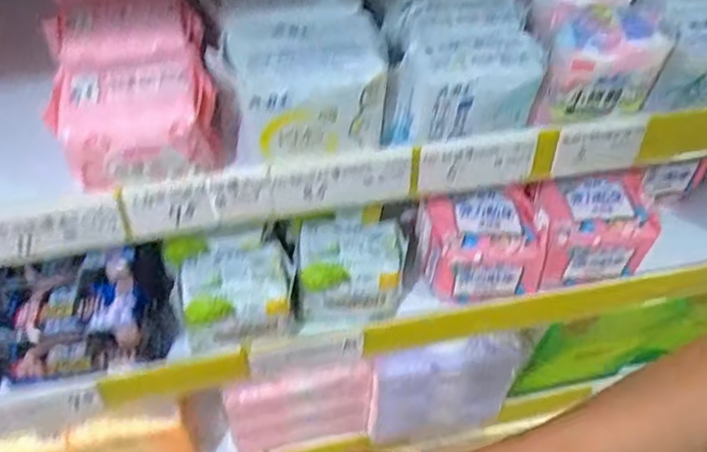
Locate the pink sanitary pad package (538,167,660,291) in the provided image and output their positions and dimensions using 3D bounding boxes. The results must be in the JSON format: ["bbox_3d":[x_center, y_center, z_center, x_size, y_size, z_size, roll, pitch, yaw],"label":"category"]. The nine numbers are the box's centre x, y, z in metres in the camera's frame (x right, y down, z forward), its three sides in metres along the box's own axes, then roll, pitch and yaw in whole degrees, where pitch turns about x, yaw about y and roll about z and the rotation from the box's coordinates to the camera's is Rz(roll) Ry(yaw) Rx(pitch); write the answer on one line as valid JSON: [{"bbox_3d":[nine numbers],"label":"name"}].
[{"bbox_3d":[0.244,0.009,0.715,0.118,0.088,0.066,-11,50,-4],"label":"pink sanitary pad package"}]

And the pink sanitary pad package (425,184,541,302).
[{"bbox_3d":[0.130,0.022,0.697,0.114,0.090,0.070,-1,50,4],"label":"pink sanitary pad package"}]

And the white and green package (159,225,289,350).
[{"bbox_3d":[-0.113,0.061,0.645,0.112,0.066,0.076,-6,49,0],"label":"white and green package"}]

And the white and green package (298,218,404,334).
[{"bbox_3d":[-0.003,0.048,0.677,0.097,0.084,0.072,-2,49,3],"label":"white and green package"}]

